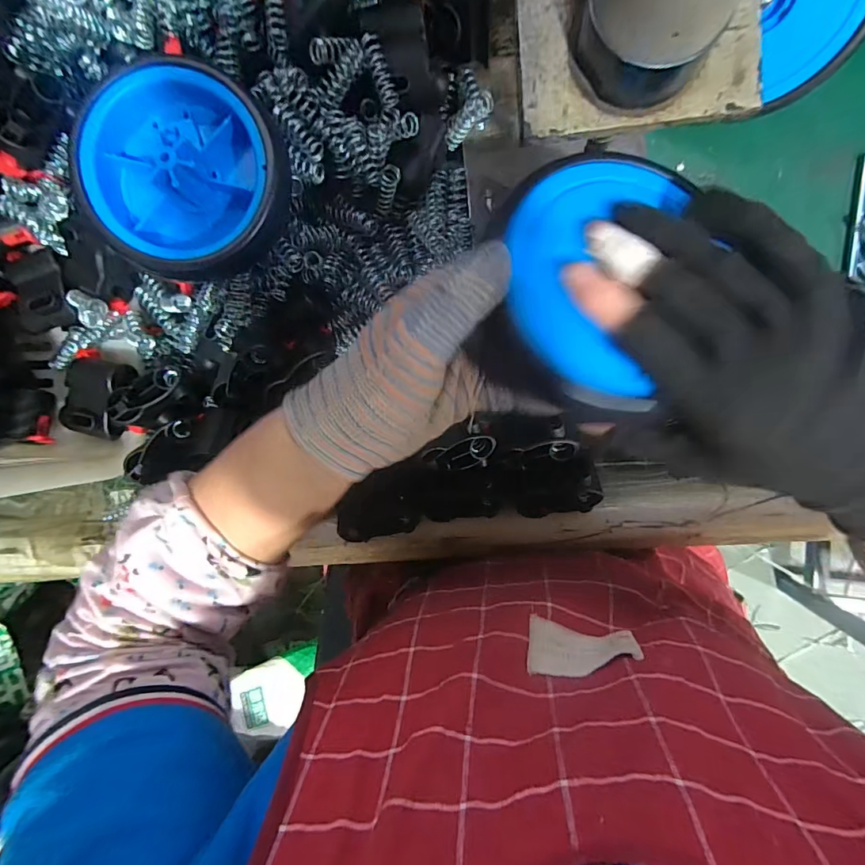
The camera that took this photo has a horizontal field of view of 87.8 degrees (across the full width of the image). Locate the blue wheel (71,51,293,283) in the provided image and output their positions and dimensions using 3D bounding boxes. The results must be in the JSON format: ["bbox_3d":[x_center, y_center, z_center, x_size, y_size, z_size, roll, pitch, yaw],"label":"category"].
[{"bbox_3d":[-0.165,-0.170,0.305,0.127,0.059,0.126,-1,98,-7],"label":"blue wheel"}]

